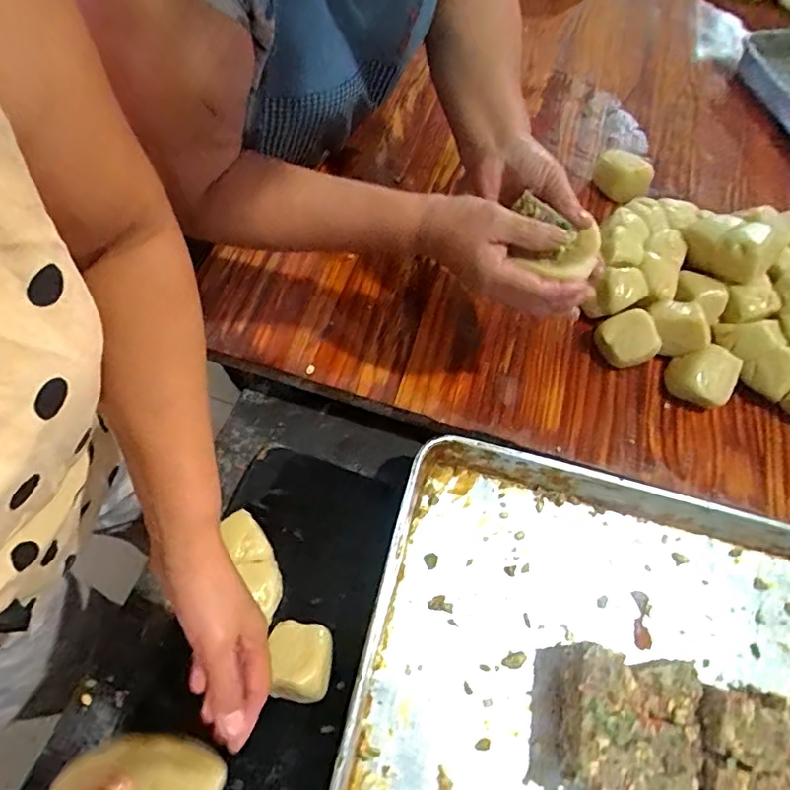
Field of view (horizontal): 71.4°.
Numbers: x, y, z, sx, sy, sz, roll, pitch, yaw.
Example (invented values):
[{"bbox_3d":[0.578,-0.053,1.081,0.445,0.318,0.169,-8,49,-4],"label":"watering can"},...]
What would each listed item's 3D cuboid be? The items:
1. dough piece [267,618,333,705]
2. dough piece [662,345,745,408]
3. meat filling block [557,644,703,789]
[{"bbox_3d":[-0.078,0.224,0.463,0.048,0.049,0.059,-2,62,-4],"label":"dough piece"},{"bbox_3d":[0.323,-0.021,0.579,0.059,0.042,0.052,24,63,9],"label":"dough piece"},{"bbox_3d":[0.190,0.282,0.449,0.101,0.055,0.126,10,62,2],"label":"meat filling block"}]

